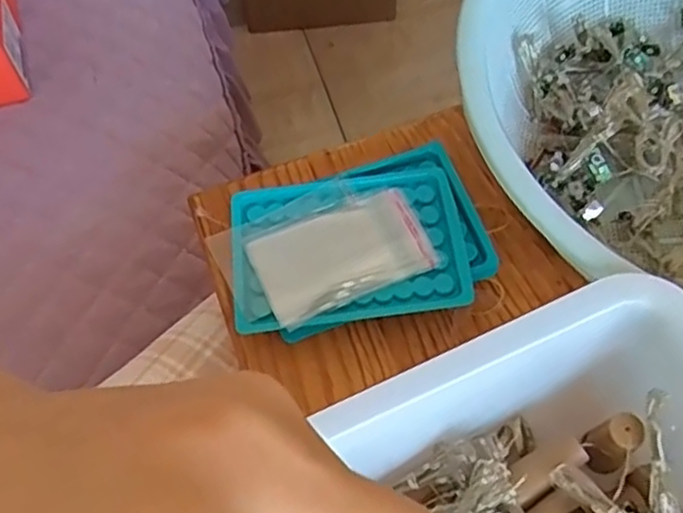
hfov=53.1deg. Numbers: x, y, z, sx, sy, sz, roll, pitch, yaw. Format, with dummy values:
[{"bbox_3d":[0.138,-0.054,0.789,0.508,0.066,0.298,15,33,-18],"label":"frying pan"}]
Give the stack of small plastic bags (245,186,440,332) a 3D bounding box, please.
[{"bbox_3d":[0.000,-0.002,0.399,0.099,0.006,0.063,-22,63,-8],"label":"stack of small plastic bags"}]

